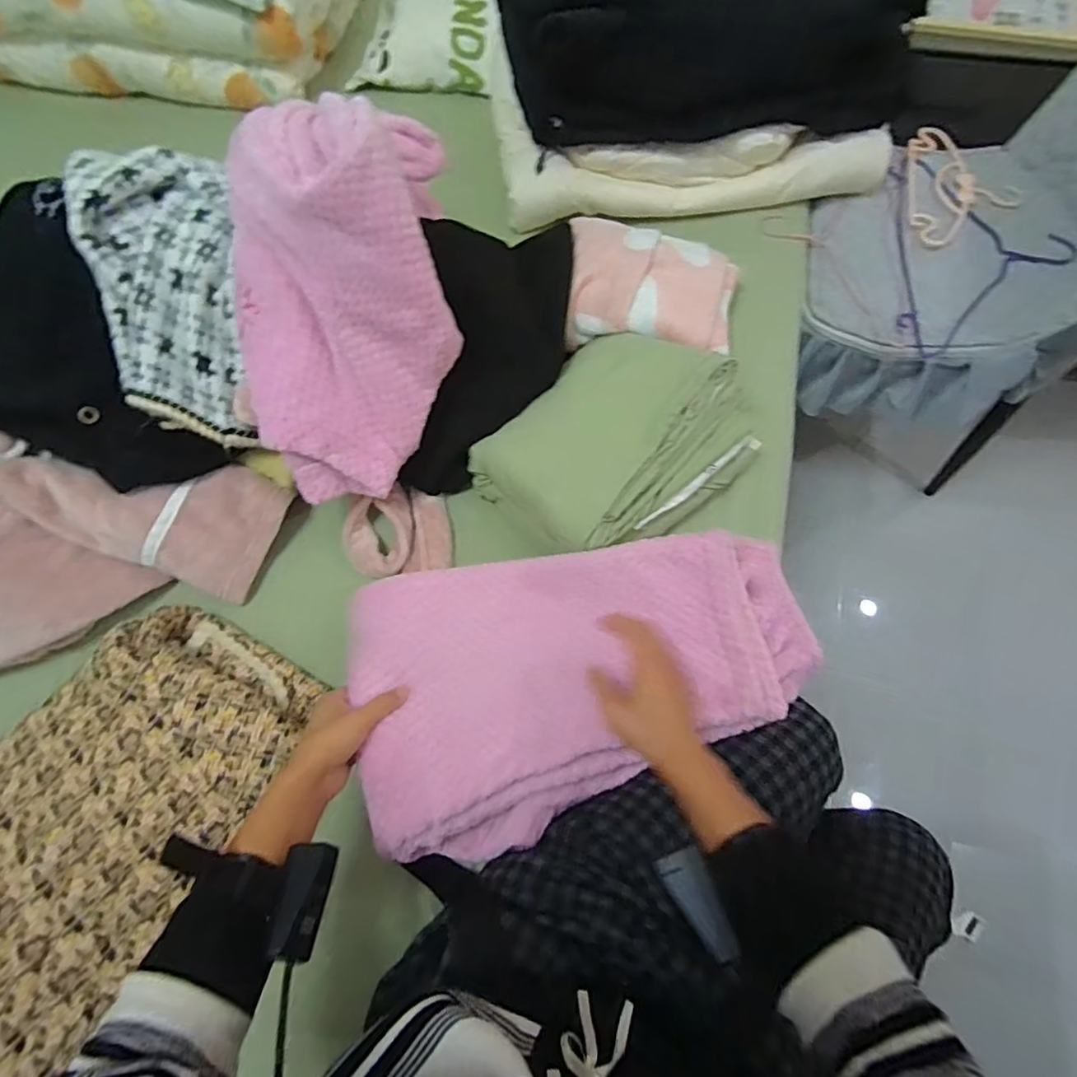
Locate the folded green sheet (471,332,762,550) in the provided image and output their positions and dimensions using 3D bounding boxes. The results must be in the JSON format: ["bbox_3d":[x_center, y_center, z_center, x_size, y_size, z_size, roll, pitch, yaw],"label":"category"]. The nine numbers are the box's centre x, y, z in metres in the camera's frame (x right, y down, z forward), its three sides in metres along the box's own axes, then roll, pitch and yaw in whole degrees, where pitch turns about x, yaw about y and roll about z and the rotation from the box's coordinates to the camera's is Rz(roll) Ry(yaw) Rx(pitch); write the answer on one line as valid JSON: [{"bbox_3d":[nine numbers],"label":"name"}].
[{"bbox_3d":[0.092,-0.111,0.654,0.239,0.091,0.268,38,75,16],"label":"folded green sheet"}]

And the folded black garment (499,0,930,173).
[{"bbox_3d":[0.228,-0.683,0.766,0.523,0.178,0.229,-10,68,-1],"label":"folded black garment"}]

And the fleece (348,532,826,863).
[{"bbox_3d":[0.058,0.122,0.544,0.445,0.057,0.255,-14,68,-3],"label":"fleece"}]

